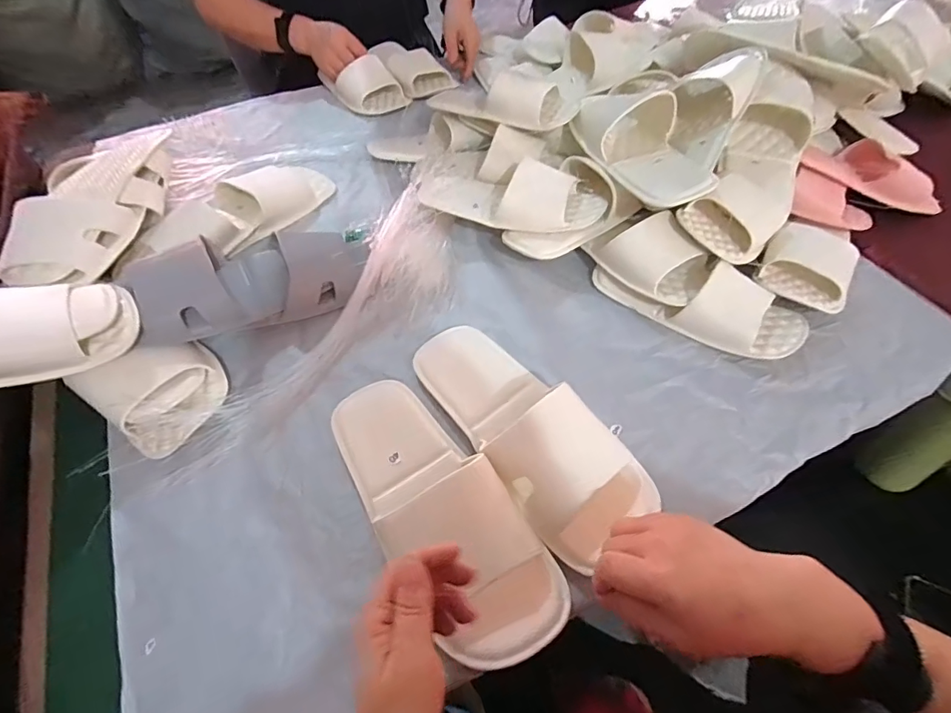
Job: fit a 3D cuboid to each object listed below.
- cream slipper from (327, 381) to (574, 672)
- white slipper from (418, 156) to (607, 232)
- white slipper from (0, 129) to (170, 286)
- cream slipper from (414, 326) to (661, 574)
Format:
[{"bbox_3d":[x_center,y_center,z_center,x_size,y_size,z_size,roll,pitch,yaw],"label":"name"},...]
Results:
[{"bbox_3d":[-0.039,0.121,0.393,0.104,0.057,0.269,-35,59,-19],"label":"cream slipper"},{"bbox_3d":[0.044,-0.212,0.589,0.232,0.049,0.100,17,58,13],"label":"white slipper"},{"bbox_3d":[-0.444,-0.186,0.543,0.116,0.054,0.267,9,57,8],"label":"white slipper"},{"bbox_3d":[0.045,0.056,0.434,0.108,0.075,0.271,-33,54,-18],"label":"cream slipper"}]

